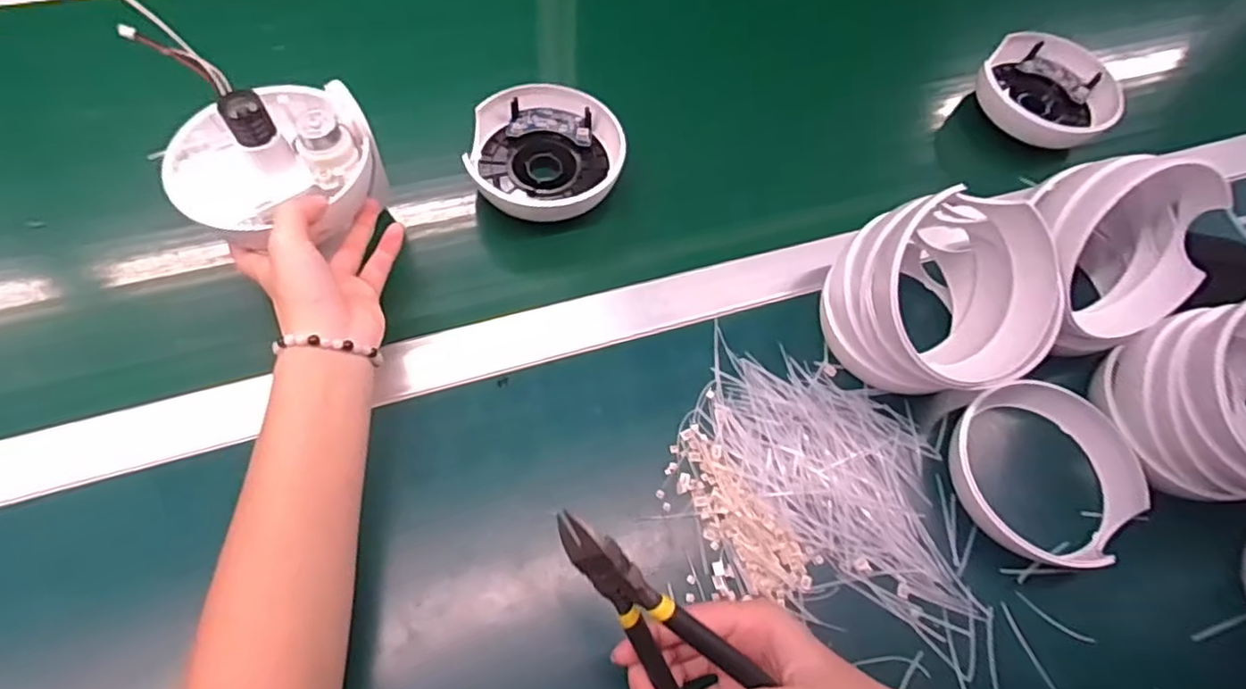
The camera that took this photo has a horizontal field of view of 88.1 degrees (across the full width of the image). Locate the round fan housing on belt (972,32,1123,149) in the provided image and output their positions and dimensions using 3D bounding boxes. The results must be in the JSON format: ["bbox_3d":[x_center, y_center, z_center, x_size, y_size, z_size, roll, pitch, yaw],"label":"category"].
[{"bbox_3d":[0.370,-0.220,0.561,0.110,0.031,0.101,2,64,-5],"label":"round fan housing on belt"}]

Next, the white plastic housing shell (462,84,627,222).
[{"bbox_3d":[-0.057,-0.144,0.485,0.110,0.040,0.092,-4,64,-8],"label":"white plastic housing shell"}]

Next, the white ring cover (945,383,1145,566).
[{"bbox_3d":[0.269,0.080,0.410,0.127,0.031,0.115,-23,68,-16],"label":"white ring cover"}]

